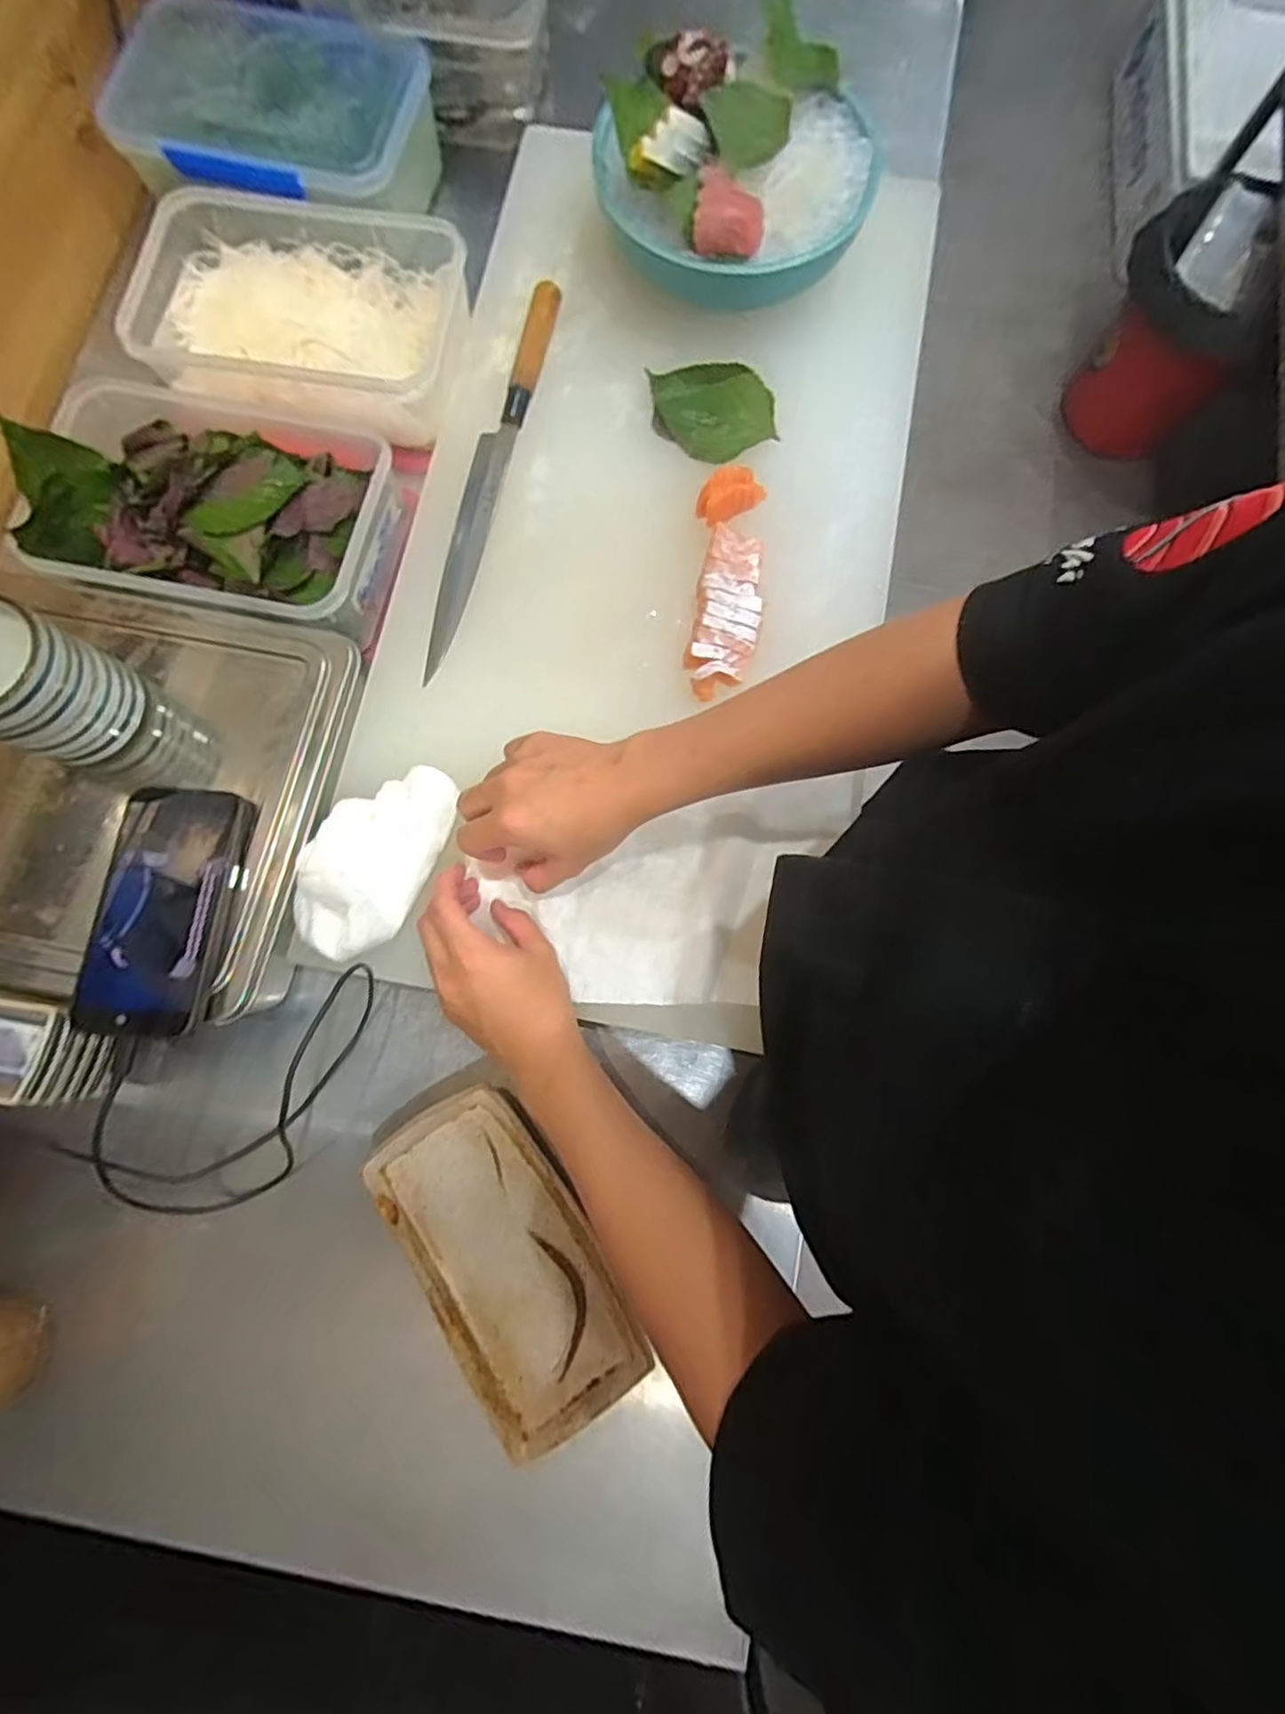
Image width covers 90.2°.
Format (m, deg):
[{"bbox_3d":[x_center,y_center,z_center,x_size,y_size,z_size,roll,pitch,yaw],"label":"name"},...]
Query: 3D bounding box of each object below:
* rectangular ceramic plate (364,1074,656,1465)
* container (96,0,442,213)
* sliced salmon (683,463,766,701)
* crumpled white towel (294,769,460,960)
[{"bbox_3d":[-0.091,0.268,0.431,0.109,0.022,0.213,-32,81,-6],"label":"rectangular ceramic plate"},{"bbox_3d":[-0.321,-0.645,0.579,0.246,0.092,0.176,10,80,2],"label":"container"},{"bbox_3d":[0.067,-0.217,0.510,0.054,0.026,0.188,5,80,1],"label":"sliced salmon"},{"bbox_3d":[-0.194,-0.004,0.445,0.078,0.055,0.143,20,80,4],"label":"crumpled white towel"}]

